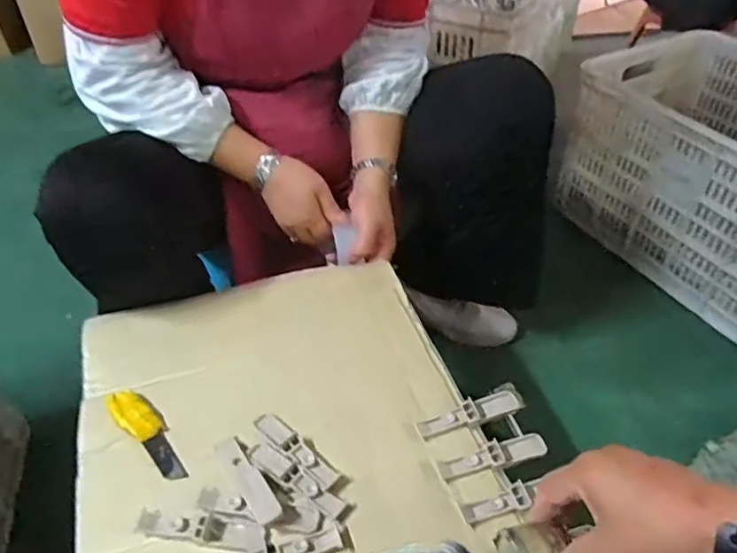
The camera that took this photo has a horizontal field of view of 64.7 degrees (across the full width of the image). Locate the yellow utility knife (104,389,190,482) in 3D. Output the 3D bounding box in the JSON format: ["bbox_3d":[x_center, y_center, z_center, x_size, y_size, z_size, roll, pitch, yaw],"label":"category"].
[{"bbox_3d":[-0.195,0.138,0.519,0.110,0.012,0.031,32,52,31],"label":"yellow utility knife"}]

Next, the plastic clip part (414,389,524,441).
[{"bbox_3d":[0.091,0.126,0.531,0.096,0.015,0.021,-14,44,-13],"label":"plastic clip part"}]

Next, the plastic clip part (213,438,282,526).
[{"bbox_3d":[-0.099,0.164,0.478,0.020,0.012,0.090,-26,48,-25],"label":"plastic clip part"}]

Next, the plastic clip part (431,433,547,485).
[{"bbox_3d":[0.106,0.154,0.502,0.096,0.013,0.024,-11,43,-11],"label":"plastic clip part"}]

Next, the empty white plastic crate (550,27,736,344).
[{"bbox_3d":[0.659,-0.182,1.055,0.369,0.304,0.552,-23,47,-22],"label":"empty white plastic crate"}]

